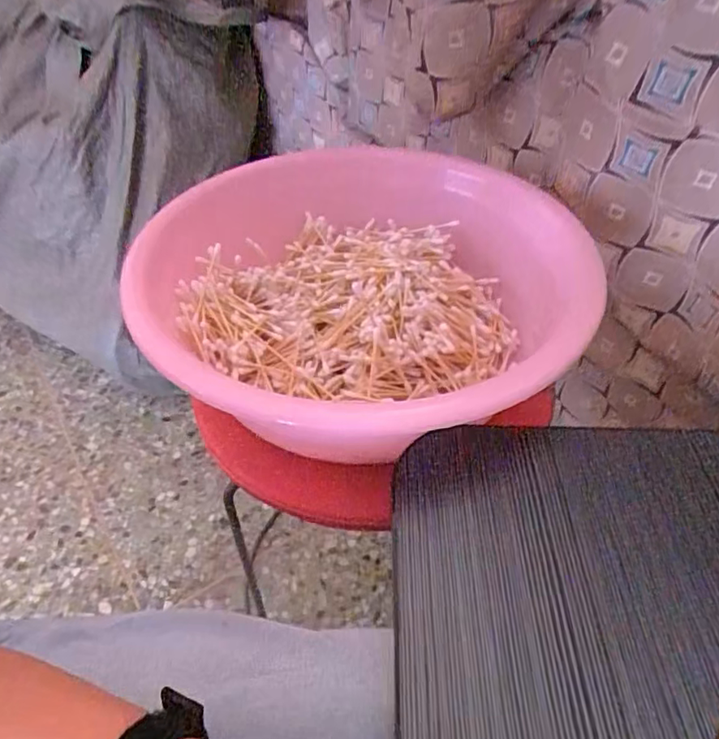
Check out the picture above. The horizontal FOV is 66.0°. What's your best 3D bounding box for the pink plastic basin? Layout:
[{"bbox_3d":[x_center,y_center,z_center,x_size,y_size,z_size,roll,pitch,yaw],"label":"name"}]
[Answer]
[{"bbox_3d":[0.007,-0.060,0.449,0.334,0.093,0.326,-1,45,1],"label":"pink plastic basin"}]

